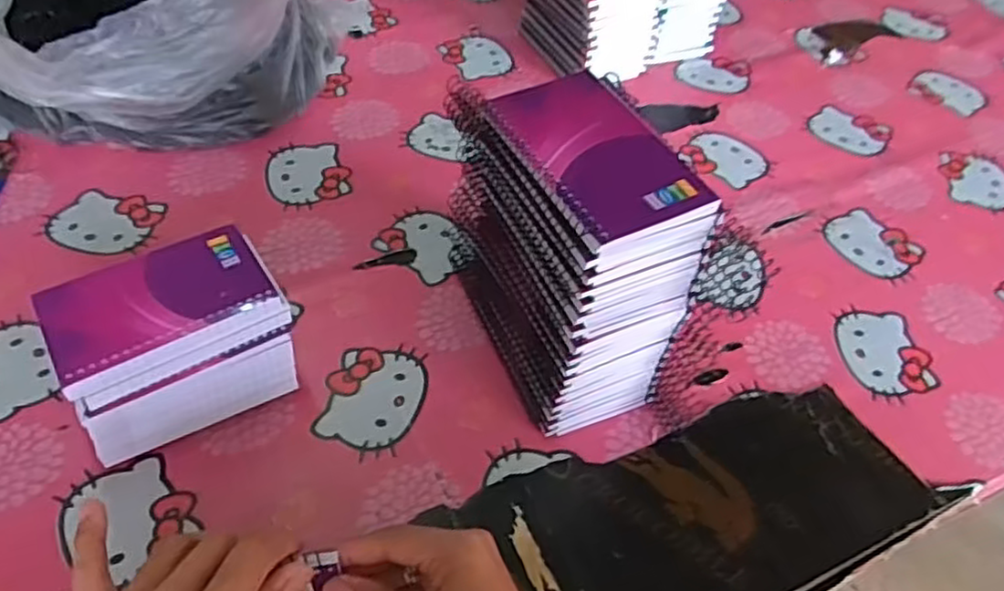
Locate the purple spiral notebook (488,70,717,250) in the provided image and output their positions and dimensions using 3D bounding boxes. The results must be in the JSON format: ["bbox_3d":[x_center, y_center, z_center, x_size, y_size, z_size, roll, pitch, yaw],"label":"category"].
[{"bbox_3d":[0.051,-0.083,0.401,0.079,0.011,0.128,-19,56,-20],"label":"purple spiral notebook"}]

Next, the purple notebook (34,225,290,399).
[{"bbox_3d":[-0.215,0.003,0.453,0.131,0.016,0.079,-26,59,-24],"label":"purple notebook"}]

